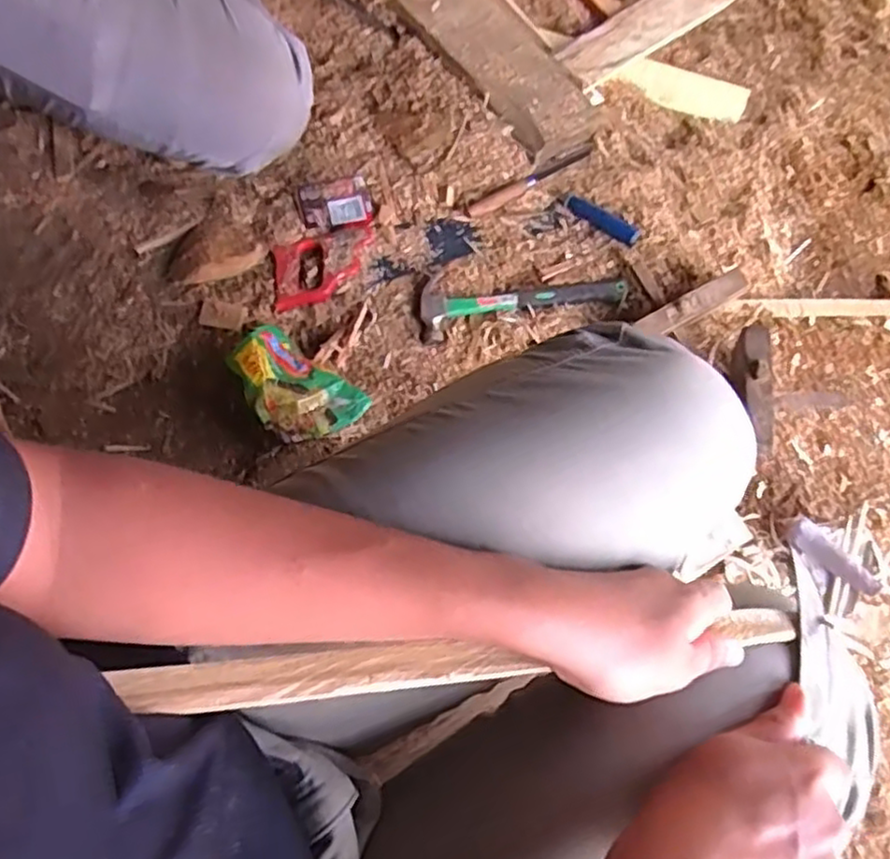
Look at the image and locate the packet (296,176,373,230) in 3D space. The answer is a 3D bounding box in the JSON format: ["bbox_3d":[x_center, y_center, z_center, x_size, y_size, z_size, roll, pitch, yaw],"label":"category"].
[{"bbox_3d":[-0.146,-0.300,0.933,0.092,0.012,0.078,-15,72,-7],"label":"packet"}]

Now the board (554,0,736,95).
[{"bbox_3d":[0.310,-0.623,1.070,0.359,0.037,0.085,-38,77,-13],"label":"board"}]

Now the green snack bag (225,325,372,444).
[{"bbox_3d":[-0.178,-0.050,0.803,0.148,0.071,0.108,35,74,9],"label":"green snack bag"}]

